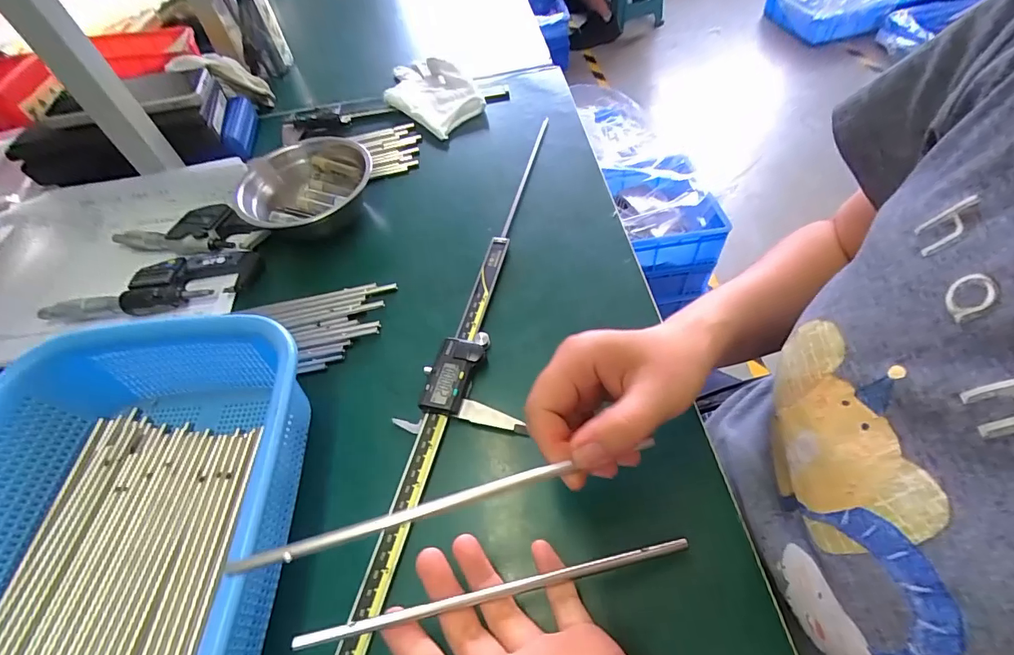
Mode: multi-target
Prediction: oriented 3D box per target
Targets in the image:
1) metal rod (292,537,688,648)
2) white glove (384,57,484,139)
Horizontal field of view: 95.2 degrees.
[{"bbox_3d":[0.001,0.131,0.232,0.198,0.004,0.006,-7,54,-14],"label":"metal rod"},{"bbox_3d":[-0.101,-0.299,0.586,0.167,0.028,0.100,36,65,29],"label":"white glove"}]

